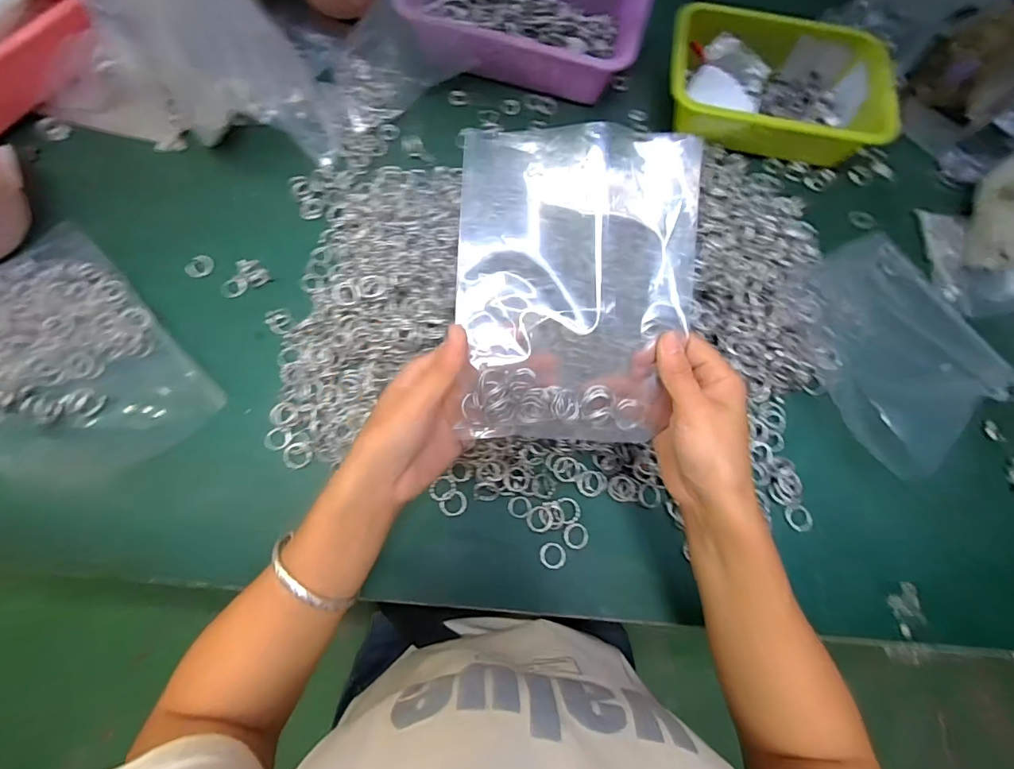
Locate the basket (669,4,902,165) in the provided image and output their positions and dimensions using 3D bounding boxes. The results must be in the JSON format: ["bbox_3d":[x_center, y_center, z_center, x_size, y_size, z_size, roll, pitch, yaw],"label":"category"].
[{"bbox_3d":[0.341,-0.379,0.581,0.271,0.073,0.177,10,71,-1],"label":"basket"}]

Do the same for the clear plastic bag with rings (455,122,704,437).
[{"bbox_3d":[0.044,-0.058,0.279,0.145,0.026,0.186,2,97,-6],"label":"clear plastic bag with rings"}]

